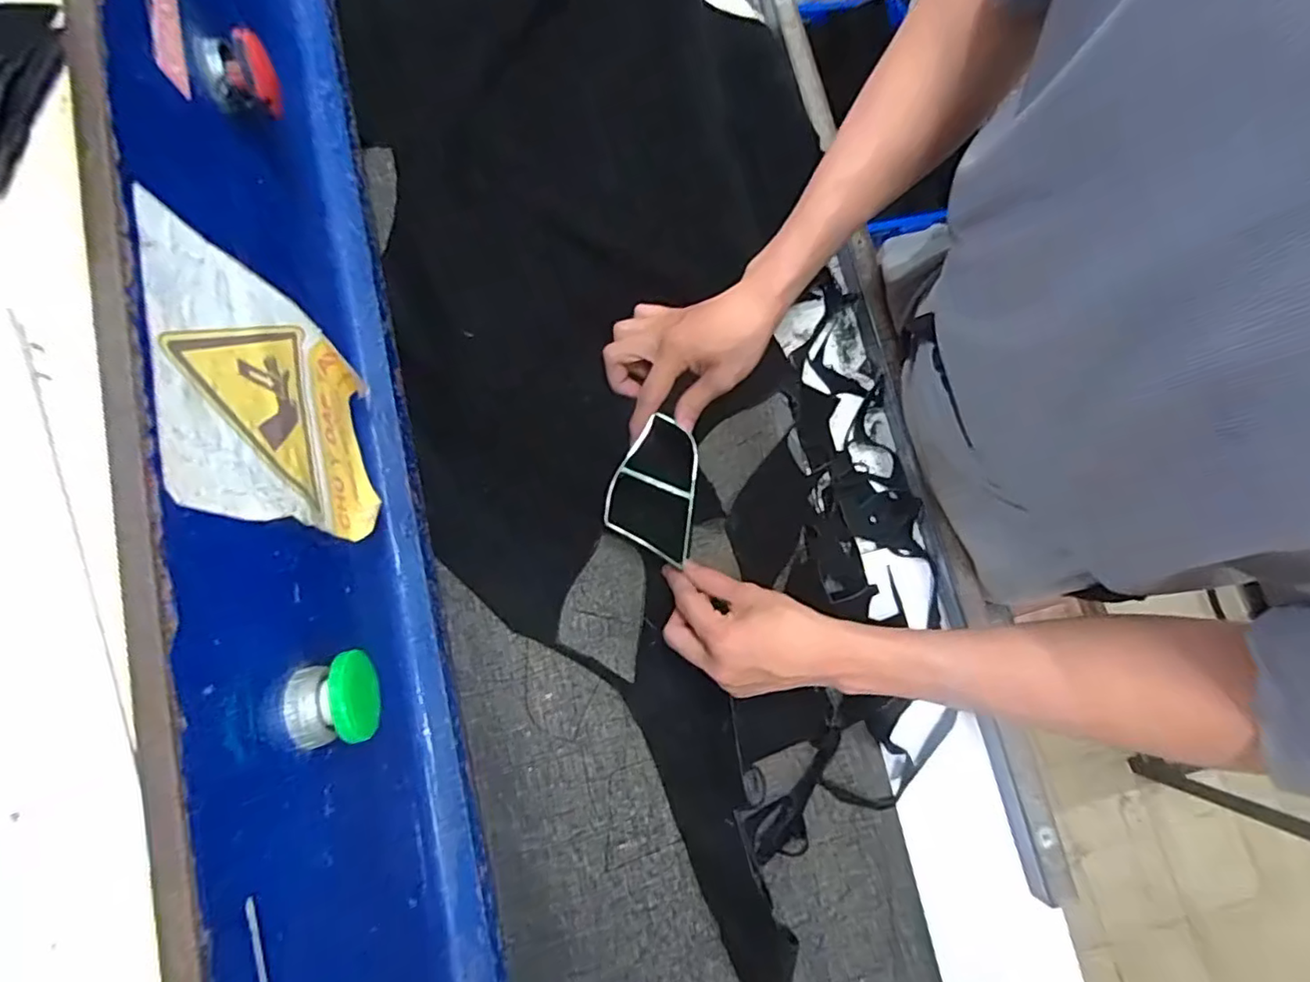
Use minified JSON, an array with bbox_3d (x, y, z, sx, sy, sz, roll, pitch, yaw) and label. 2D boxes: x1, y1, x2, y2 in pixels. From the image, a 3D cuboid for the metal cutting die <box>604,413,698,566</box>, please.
[{"bbox_3d":[-0.002,-0.004,0.477,0.069,0.012,0.115,8,82,-6],"label":"metal cutting die"}]

